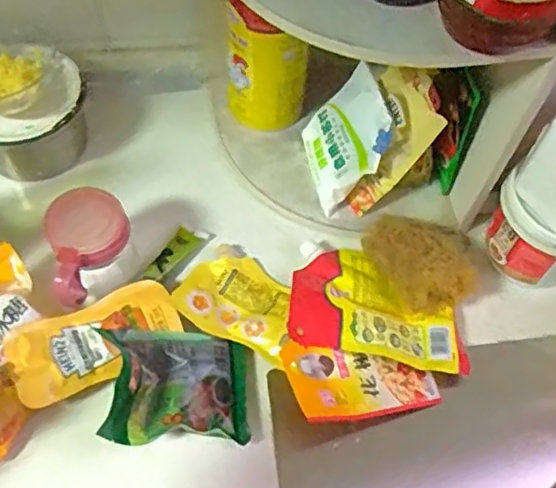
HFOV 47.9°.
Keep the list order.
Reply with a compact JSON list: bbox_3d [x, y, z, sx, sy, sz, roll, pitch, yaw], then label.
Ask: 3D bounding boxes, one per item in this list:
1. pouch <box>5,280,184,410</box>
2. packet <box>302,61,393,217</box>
[{"bbox_3d":[-0.181,0.094,0.625,0.165,0.022,0.078,-26,78,-23],"label":"pouch"},{"bbox_3d":[0.077,-0.124,0.726,0.020,0.125,0.122,11,51,-42],"label":"packet"}]

